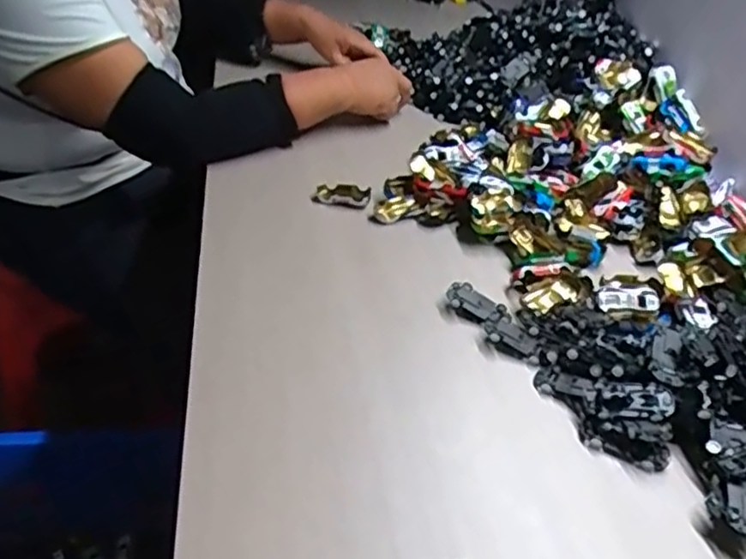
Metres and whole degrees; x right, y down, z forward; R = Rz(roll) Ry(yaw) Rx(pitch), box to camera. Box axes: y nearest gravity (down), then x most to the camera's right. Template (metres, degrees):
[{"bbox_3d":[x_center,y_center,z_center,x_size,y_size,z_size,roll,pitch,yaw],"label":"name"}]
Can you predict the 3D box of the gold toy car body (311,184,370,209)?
[{"bbox_3d":[-0.035,-0.099,0.783,0.063,0.017,0.035,8,37,5],"label":"gold toy car body"}]

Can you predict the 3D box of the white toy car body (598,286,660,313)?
[{"bbox_3d":[0.243,0.018,0.622,0.068,0.015,0.031,-6,38,-13],"label":"white toy car body"}]

